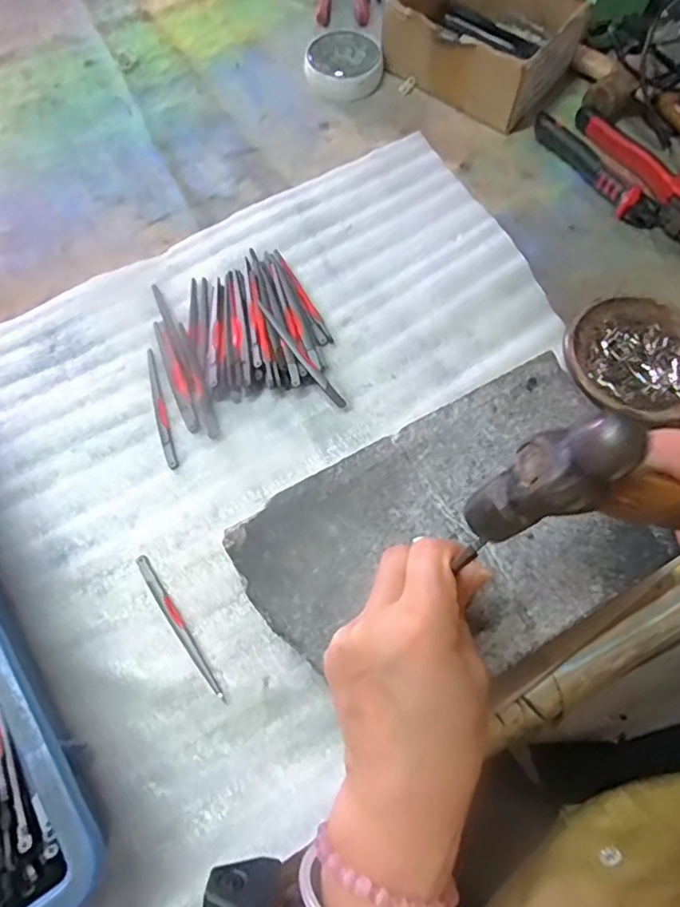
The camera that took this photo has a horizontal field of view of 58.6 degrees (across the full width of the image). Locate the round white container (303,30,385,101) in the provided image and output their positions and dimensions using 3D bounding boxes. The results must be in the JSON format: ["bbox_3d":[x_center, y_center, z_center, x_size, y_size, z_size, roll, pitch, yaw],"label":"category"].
[{"bbox_3d":[0.005,-0.389,0.609,0.076,0.027,0.073,0,64,1],"label":"round white container"}]

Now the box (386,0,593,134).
[{"bbox_3d":[0.137,-0.401,0.585,0.164,0.067,0.129,31,68,15],"label":"box"}]

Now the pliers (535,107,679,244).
[{"bbox_3d":[0.264,-0.231,0.529,0.053,0.024,0.214,-30,67,-13],"label":"pliers"}]

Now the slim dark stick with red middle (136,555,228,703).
[{"bbox_3d":[-0.103,0.111,0.388,0.009,0.006,0.107,-33,68,-14],"label":"slim dark stick with red middle"}]

